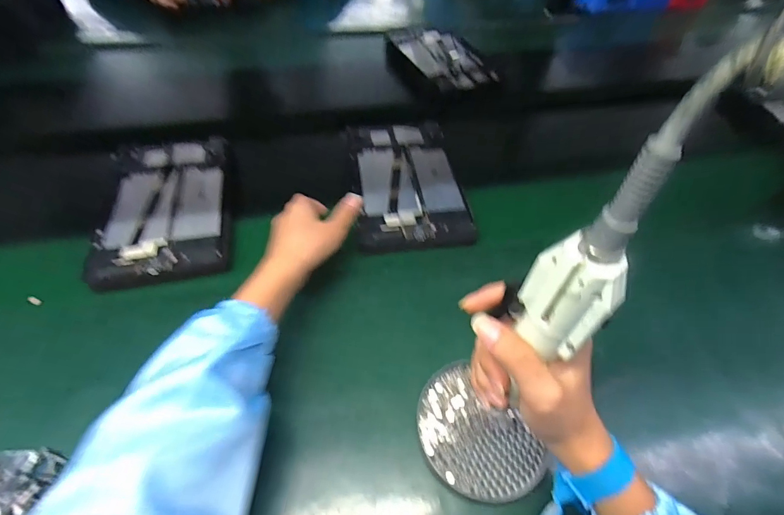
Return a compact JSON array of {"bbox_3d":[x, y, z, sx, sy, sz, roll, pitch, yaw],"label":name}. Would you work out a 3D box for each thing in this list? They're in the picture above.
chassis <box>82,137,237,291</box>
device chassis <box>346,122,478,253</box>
[{"bbox_3d":[-0.292,-0.071,0.516,0.159,0.032,0.261,-12,52,-9],"label":"chassis"},{"bbox_3d":[0.021,-0.112,0.551,0.149,0.014,0.259,-6,51,-3],"label":"device chassis"}]

